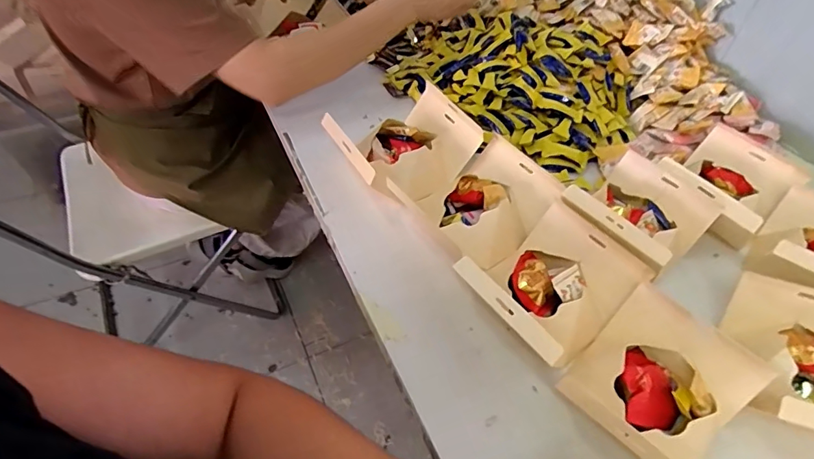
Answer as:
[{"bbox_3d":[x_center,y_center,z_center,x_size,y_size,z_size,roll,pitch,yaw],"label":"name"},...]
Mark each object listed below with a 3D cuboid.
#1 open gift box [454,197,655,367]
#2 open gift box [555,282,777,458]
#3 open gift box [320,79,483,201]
[{"bbox_3d":[0.146,0.057,0.487,0.160,0.057,0.127,-31,57,-27],"label":"open gift box"},{"bbox_3d":[0.219,0.139,0.420,0.158,0.063,0.130,-31,57,-27],"label":"open gift box"},{"bbox_3d":[-0.002,-0.106,0.609,0.177,0.055,0.147,-19,53,-20],"label":"open gift box"}]

